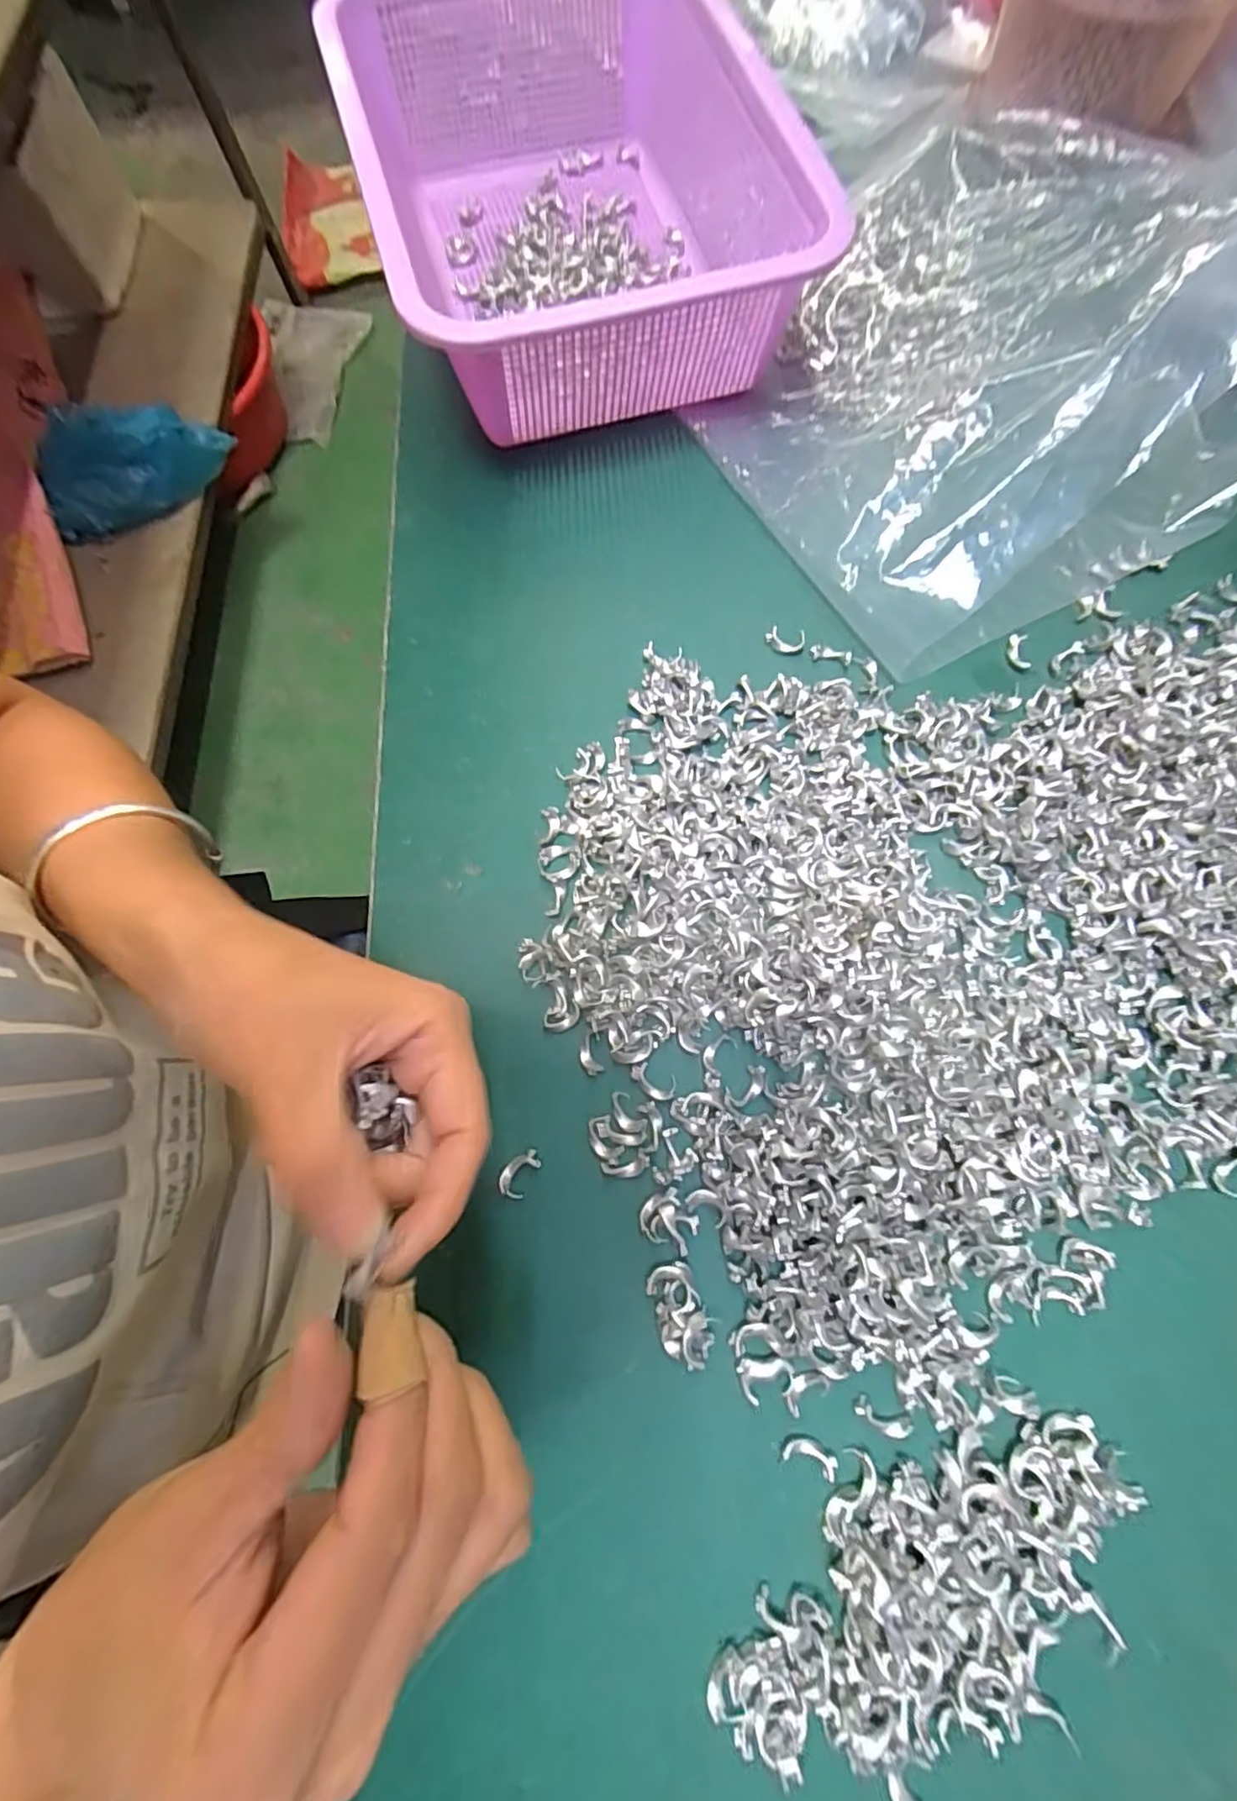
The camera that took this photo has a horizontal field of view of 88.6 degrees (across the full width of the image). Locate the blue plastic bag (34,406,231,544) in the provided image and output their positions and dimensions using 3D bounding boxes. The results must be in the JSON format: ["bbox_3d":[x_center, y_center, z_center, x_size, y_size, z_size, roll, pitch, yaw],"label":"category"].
[{"bbox_3d":[-0.746,-0.661,0.978,0.263,0.126,0.156,-1,73,1],"label":"blue plastic bag"}]

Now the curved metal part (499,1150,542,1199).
[{"bbox_3d":[-0.040,0.109,0.253,0.011,0.004,0.020,30,77,10],"label":"curved metal part"}]

